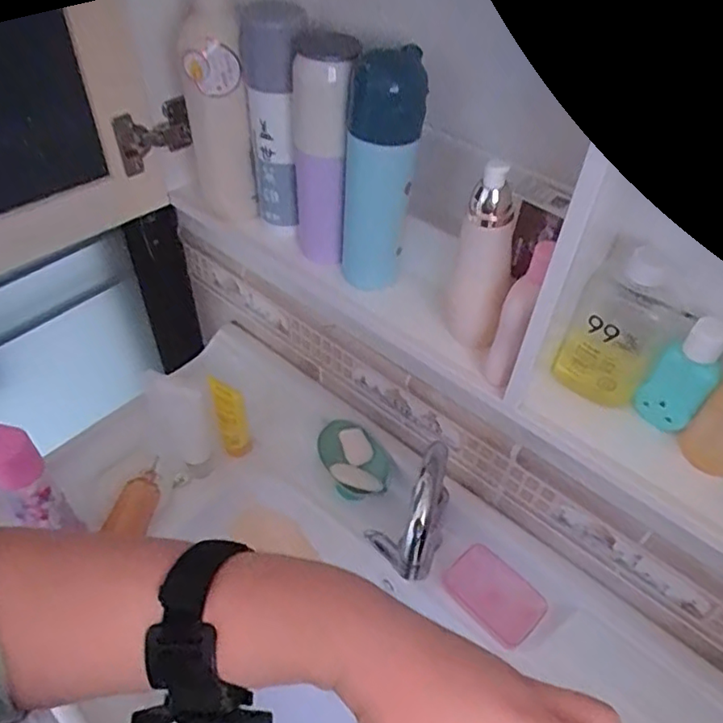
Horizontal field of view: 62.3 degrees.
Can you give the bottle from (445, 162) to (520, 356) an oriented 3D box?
[{"bbox_3d":[0.091,-0.070,0.443,0.042,0.147,0.036,13,48,8],"label":"bottle"}]

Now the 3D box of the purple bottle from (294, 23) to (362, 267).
[{"bbox_3d":[-0.033,-0.169,0.513,0.045,0.199,0.050,-2,47,-6],"label":"purple bottle"}]

